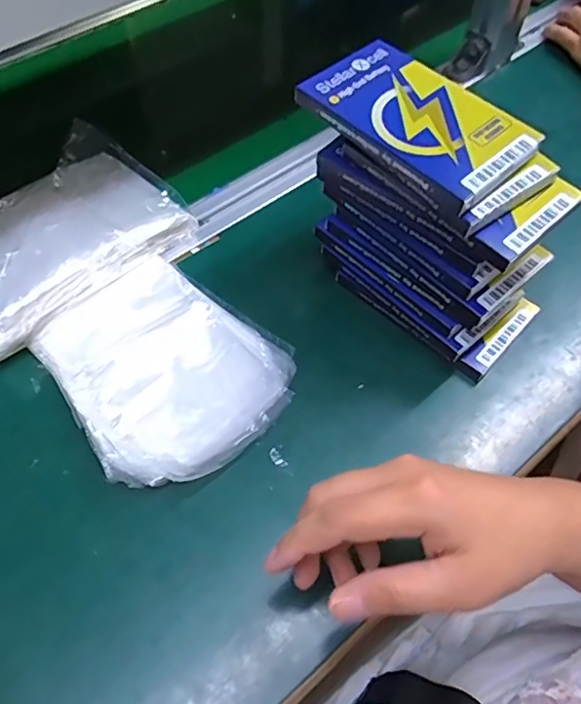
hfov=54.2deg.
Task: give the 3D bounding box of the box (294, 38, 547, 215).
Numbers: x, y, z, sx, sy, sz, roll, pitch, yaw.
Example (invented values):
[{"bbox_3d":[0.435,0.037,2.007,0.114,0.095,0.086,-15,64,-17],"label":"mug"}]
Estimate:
[{"bbox_3d":[0.077,-0.144,0.346,0.075,0.014,0.132,-39,65,-22],"label":"box"}]

